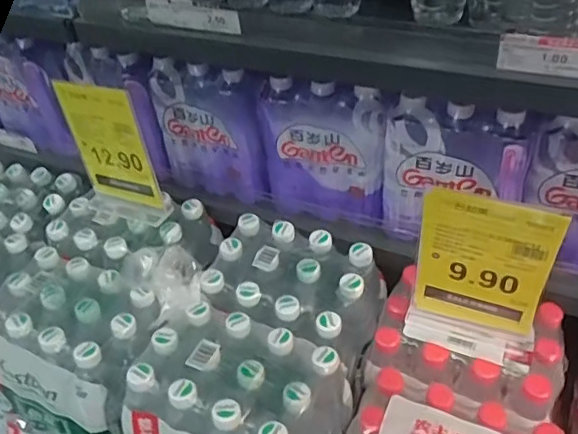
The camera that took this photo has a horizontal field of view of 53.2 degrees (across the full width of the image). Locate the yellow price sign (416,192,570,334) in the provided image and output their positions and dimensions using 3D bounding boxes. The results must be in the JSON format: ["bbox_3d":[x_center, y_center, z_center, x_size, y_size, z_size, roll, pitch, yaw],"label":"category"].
[{"bbox_3d":[0.225,0.056,0.674,0.145,0.204,0.007,13,46,19],"label":"yellow price sign"}]

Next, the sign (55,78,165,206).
[{"bbox_3d":[-0.266,-0.105,0.856,0.133,0.192,0.012,10,42,24],"label":"sign"}]

